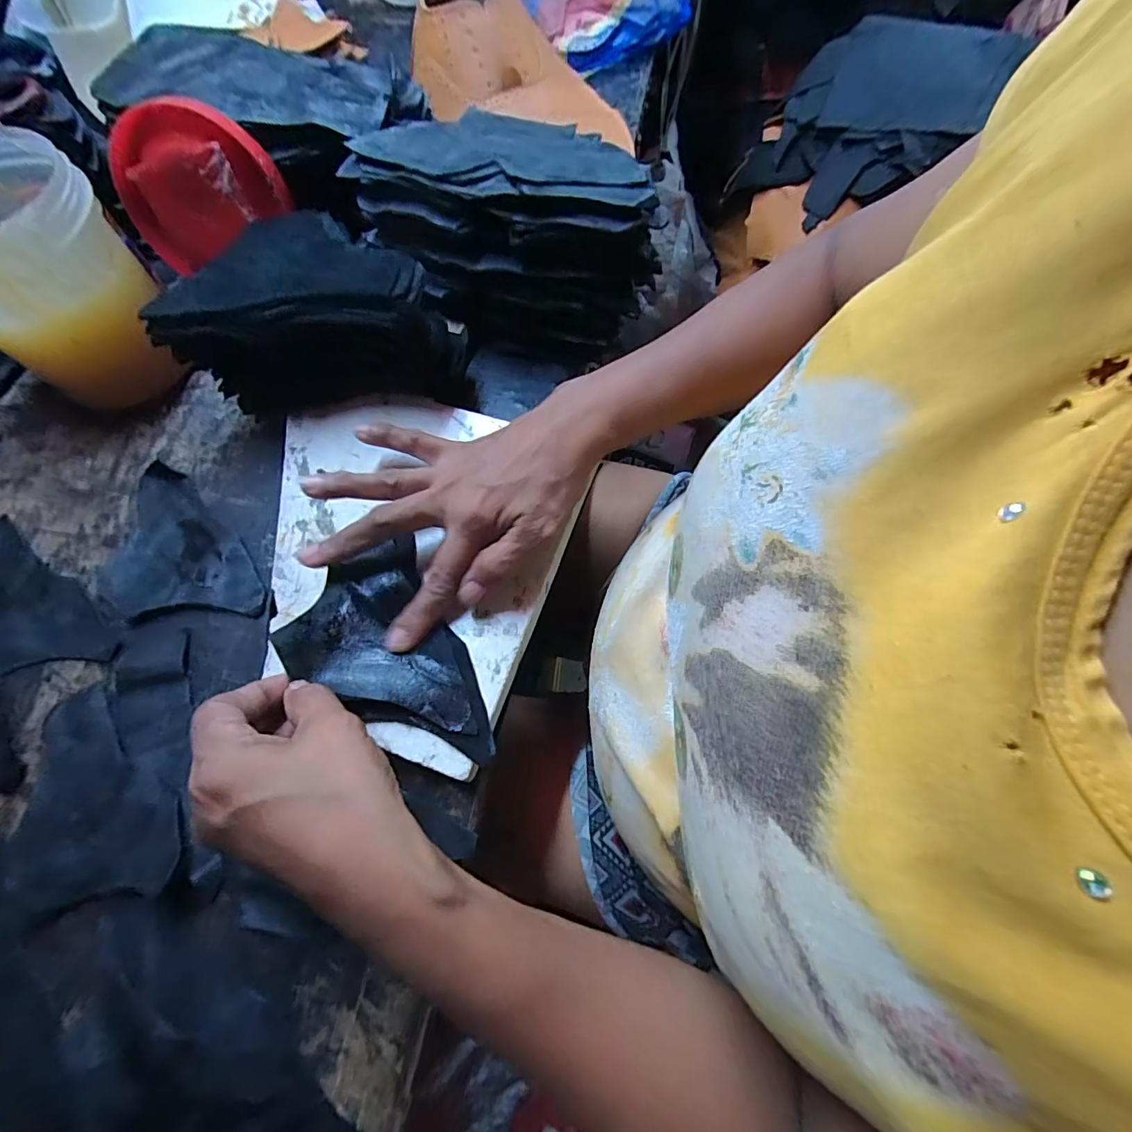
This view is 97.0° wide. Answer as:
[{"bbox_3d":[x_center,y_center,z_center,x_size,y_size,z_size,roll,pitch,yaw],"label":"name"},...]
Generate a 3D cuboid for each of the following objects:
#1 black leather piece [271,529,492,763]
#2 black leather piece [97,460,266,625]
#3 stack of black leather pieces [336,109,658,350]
[{"bbox_3d":[-0.101,0.053,0.275,0.083,0.020,0.132,-27,69,-9],"label":"black leather piece"},{"bbox_3d":[-0.265,-0.003,0.333,0.140,0.007,0.081,41,74,17],"label":"black leather piece"},{"bbox_3d":[-0.038,-0.243,0.361,0.212,0.088,0.114,14,68,8],"label":"stack of black leather pieces"}]

